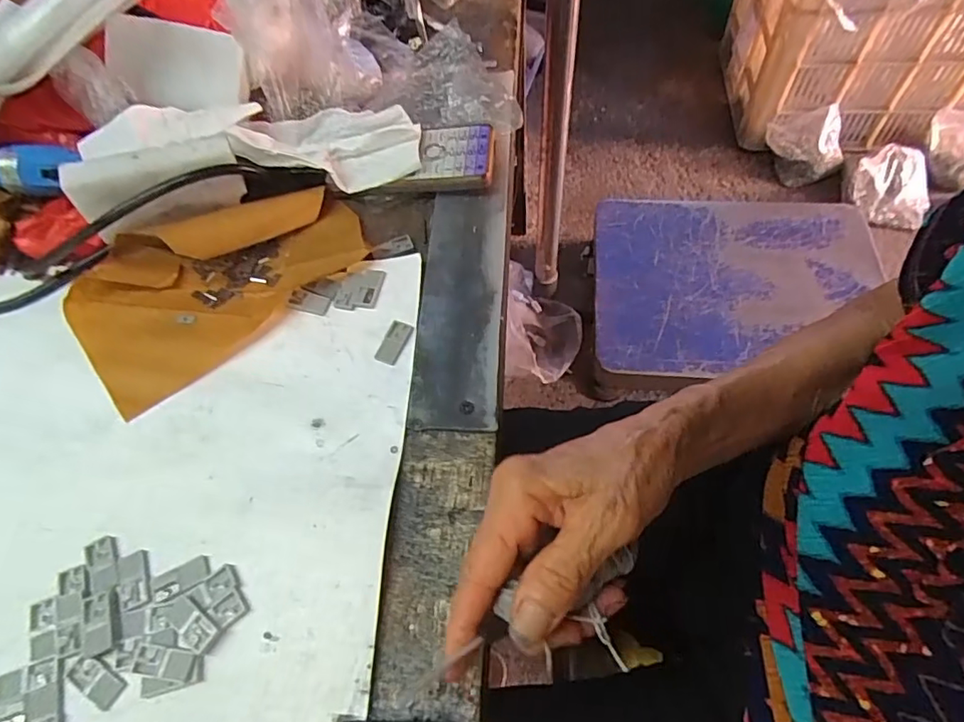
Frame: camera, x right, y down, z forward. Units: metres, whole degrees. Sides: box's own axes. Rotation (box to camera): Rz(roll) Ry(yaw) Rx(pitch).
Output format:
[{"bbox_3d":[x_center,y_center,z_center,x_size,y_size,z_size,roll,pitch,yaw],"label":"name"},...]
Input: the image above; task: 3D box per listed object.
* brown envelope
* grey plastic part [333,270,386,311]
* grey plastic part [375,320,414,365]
[{"bbox_3d":[-0.176,-0.065,0.376,0.185,0.029,0.124,-34,62,-15],"label":"brown envelope"},{"bbox_3d":[-0.082,-0.049,0.379,0.028,0.004,0.031,11,60,11],"label":"grey plastic part"},{"bbox_3d":[-0.055,-0.012,0.355,0.016,0.005,0.028,19,62,15],"label":"grey plastic part"}]

